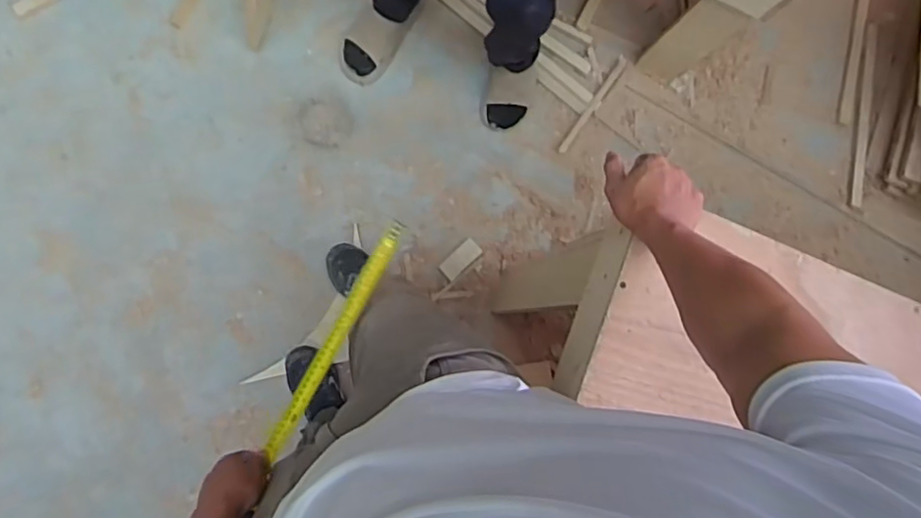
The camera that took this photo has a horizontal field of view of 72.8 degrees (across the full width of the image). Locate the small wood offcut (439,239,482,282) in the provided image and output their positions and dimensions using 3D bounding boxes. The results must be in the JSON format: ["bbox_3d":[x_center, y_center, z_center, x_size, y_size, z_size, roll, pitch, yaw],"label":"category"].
[{"bbox_3d":[0.002,0.001,1.539,0.107,0.012,0.048,-42,94,-8],"label":"small wood offcut"}]

